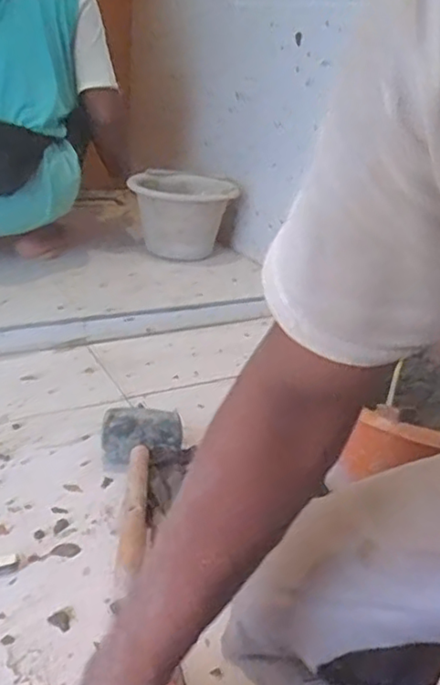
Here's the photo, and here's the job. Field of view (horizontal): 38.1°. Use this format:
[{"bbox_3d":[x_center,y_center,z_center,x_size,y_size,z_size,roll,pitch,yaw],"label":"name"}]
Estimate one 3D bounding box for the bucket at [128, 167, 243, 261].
[{"bbox_3d":[-0.089,-0.294,1.501,0.242,0.172,0.211,-3,26,-16],"label":"bucket"}]

